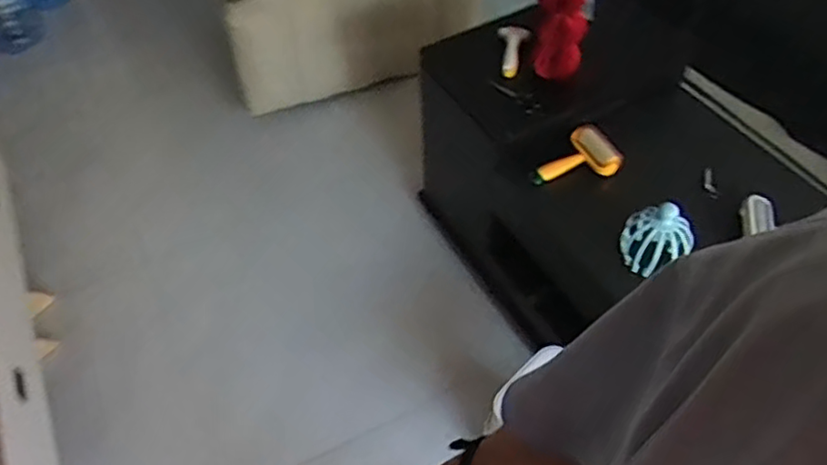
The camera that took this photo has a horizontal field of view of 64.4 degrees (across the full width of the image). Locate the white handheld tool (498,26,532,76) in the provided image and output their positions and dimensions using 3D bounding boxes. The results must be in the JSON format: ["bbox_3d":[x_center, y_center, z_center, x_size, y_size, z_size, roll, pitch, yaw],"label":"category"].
[{"bbox_3d":[0.228,-0.426,1.529,0.079,0.045,0.157,6,67,7],"label":"white handheld tool"}]

